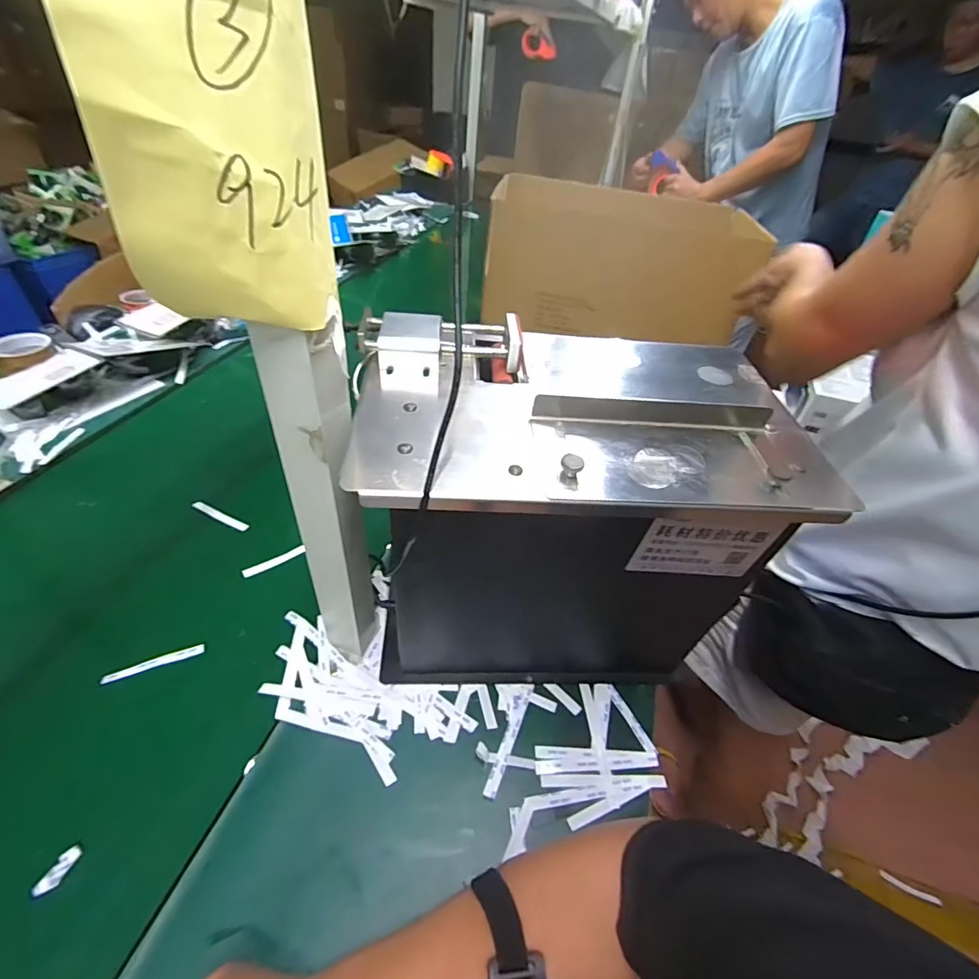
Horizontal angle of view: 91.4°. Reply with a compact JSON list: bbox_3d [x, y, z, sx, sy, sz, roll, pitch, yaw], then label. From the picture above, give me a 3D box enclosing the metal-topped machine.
[{"bbox_3d":[0.065,0.038,0.451,0.317,0.316,0.181,2,43,-6],"label":"metal-topped machine"}]

